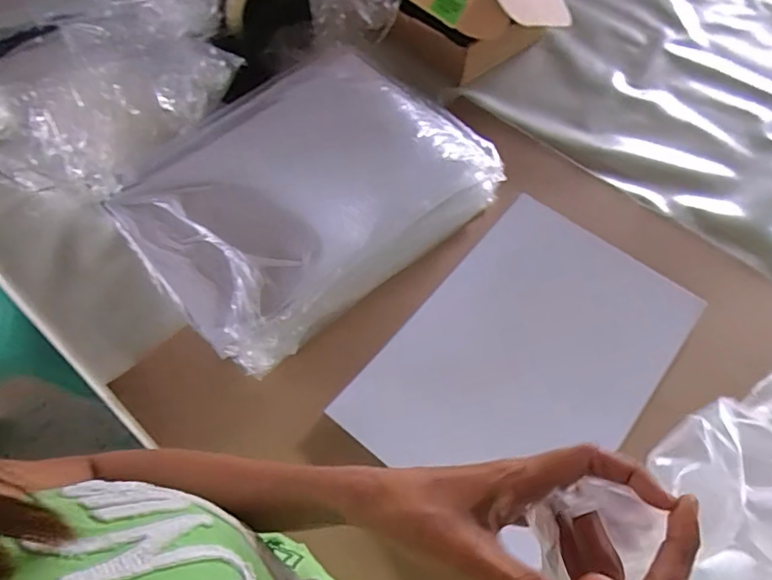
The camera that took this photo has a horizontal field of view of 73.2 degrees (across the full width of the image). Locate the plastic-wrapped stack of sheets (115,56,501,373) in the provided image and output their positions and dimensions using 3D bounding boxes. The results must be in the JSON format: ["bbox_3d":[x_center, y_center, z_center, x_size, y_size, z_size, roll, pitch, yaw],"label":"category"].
[{"bbox_3d":[-0.092,-0.141,0.627,0.418,0.094,0.323,-38,67,-19],"label":"plastic-wrapped stack of sheets"}]

